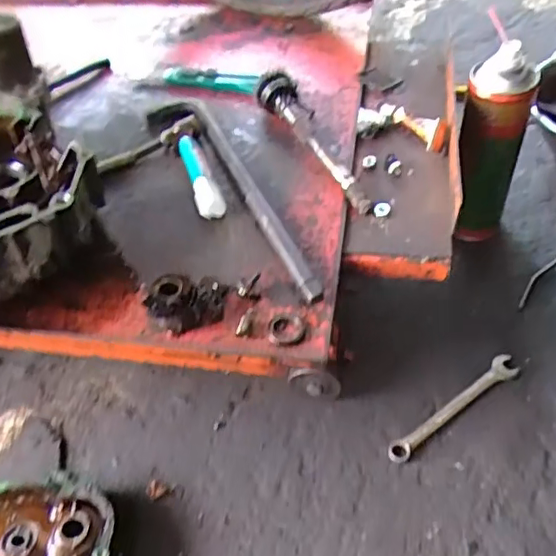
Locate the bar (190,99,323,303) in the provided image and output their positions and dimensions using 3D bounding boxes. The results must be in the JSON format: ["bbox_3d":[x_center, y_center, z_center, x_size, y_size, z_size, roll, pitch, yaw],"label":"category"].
[{"bbox_3d":[-0.029,-0.082,0.515,0.014,0.018,0.286,-21,50,-12],"label":"bar"}]

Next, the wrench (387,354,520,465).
[{"bbox_3d":[0.167,0.122,0.541,0.158,0.009,0.024,-32,53,-20],"label":"wrench"}]

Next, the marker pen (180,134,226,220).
[{"bbox_3d":[-0.074,-0.096,0.533,0.022,0.021,0.105,-18,49,-10],"label":"marker pen"}]

